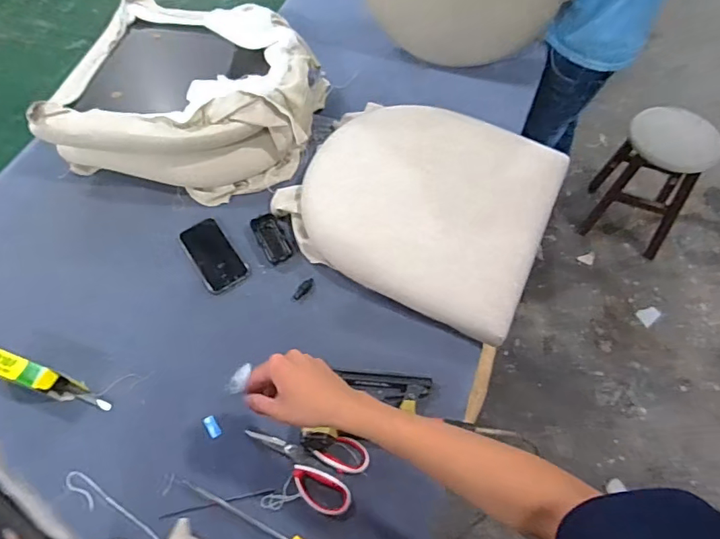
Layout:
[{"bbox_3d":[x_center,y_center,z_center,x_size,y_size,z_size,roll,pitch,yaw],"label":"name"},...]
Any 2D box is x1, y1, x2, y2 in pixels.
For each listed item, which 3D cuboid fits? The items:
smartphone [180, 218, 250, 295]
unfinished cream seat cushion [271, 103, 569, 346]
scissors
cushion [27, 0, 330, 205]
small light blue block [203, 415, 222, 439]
[{"bbox_3d":[-0.278,-0.028,0.921,0.081,0.010,0.168,-33,64,-17],"label":"smartphone"},{"bbox_3d":[0.114,-0.143,0.913,0.472,0.096,0.390,26,63,16],"label":"unfinished cream seat cushion"},{"bbox_3d":[-0.085,0.281,0.728,0.182,0.009,0.105,22,62,13],"label":"scissors"},{"bbox_3d":[-0.353,-0.385,1.057,0.506,0.182,0.472,5,59,4],"label":"cushion"},{"bbox_3d":[-0.229,0.244,0.758,0.017,0.008,0.037,-31,63,-17],"label":"small light blue block"}]

